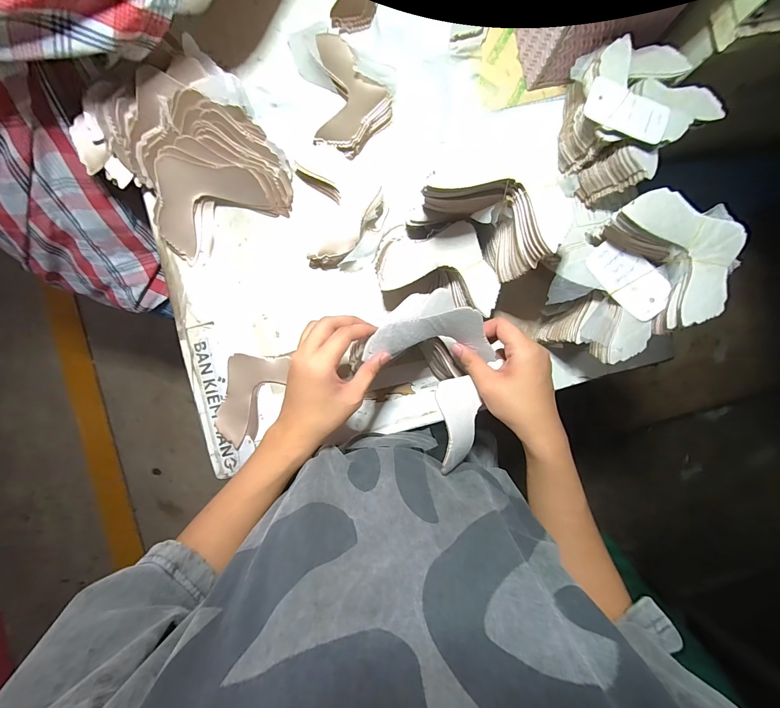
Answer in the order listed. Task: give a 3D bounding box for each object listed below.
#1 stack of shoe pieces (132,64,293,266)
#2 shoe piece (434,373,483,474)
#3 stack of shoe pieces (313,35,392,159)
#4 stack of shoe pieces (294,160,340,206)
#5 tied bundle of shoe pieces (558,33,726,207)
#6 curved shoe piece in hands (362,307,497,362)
[{"bbox_3d":[-0.241,-0.252,0.436,0.183,0.085,0.163,-27,89,-8],"label":"stack of shoe pieces"},{"bbox_3d":[0.075,0.076,0.359,0.048,0.025,0.098,-8,86,-8],"label":"shoe piece"},{"bbox_3d":[-0.052,-0.358,0.469,0.110,0.042,0.150,3,85,-7],"label":"stack of shoe pieces"},{"bbox_3d":[-0.102,-0.245,0.471,0.077,0.034,0.012,34,82,-3],"label":"stack of shoe pieces"},{"bbox_3d":[0.310,-0.322,0.457,0.156,0.112,0.169,-44,91,-8],"label":"tied bundle of shoe pieces"},{"bbox_3d":[0.040,-0.017,0.353,0.138,0.070,0.016,-4,51,8],"label":"curved shoe piece in hands"}]

